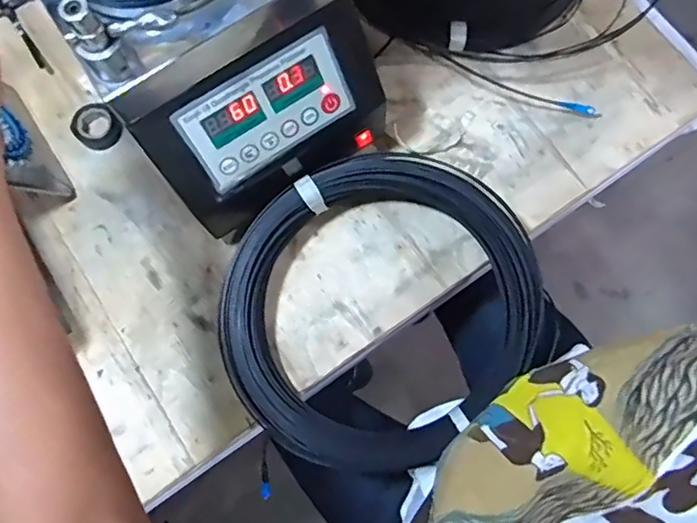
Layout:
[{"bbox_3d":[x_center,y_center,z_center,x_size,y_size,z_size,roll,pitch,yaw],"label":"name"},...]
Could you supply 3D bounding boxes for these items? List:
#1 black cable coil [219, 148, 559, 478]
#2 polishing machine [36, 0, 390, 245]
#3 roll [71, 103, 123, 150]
[{"bbox_3d":[0.034,0.044,0.590,0.324,0.066,0.292,-41,79,-7],"label":"black cable coil"},{"bbox_3d":[-0.116,-0.197,0.514,0.210,0.253,0.218,-36,79,-6],"label":"polishing machine"},{"bbox_3d":[-0.292,-0.157,0.670,0.051,0.022,0.047,0,77,2],"label":"roll"}]

